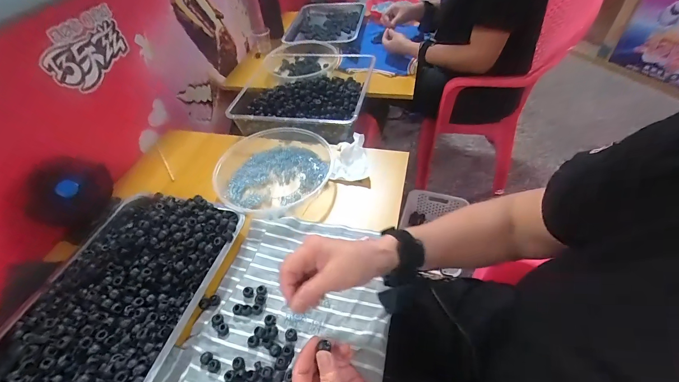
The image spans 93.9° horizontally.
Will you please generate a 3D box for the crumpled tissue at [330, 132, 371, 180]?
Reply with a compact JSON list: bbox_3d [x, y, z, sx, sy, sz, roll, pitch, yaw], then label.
[{"bbox_3d":[0.021,-0.073,0.634,0.075,0.034,0.114,-3,47,3],"label":"crumpled tissue"}]

